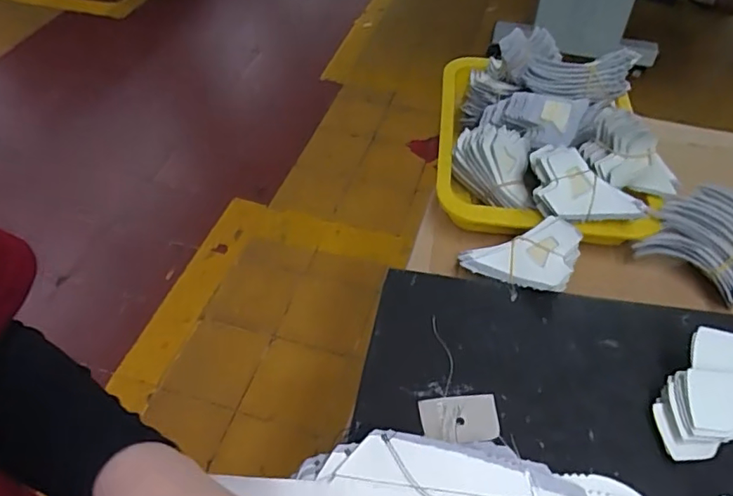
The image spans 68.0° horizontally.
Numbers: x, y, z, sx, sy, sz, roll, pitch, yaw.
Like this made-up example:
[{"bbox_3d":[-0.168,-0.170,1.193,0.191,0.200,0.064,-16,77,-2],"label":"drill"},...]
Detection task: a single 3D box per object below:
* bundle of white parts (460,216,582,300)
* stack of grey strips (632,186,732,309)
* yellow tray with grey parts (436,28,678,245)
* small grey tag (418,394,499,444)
[{"bbox_3d":[0.131,0.013,0.448,0.091,0.024,0.053,-21,74,20],"label":"bundle of white parts"},{"bbox_3d":[0.290,-0.003,0.450,0.072,0.051,0.102,-34,56,-24],"label":"stack of grey strips"},{"bbox_3d":[0.171,-0.121,0.515,0.198,0.087,0.239,5,50,6],"label":"yellow tray with grey parts"},{"bbox_3d":[0.064,0.116,0.370,0.052,0.005,0.031,-2,54,-5],"label":"small grey tag"}]

